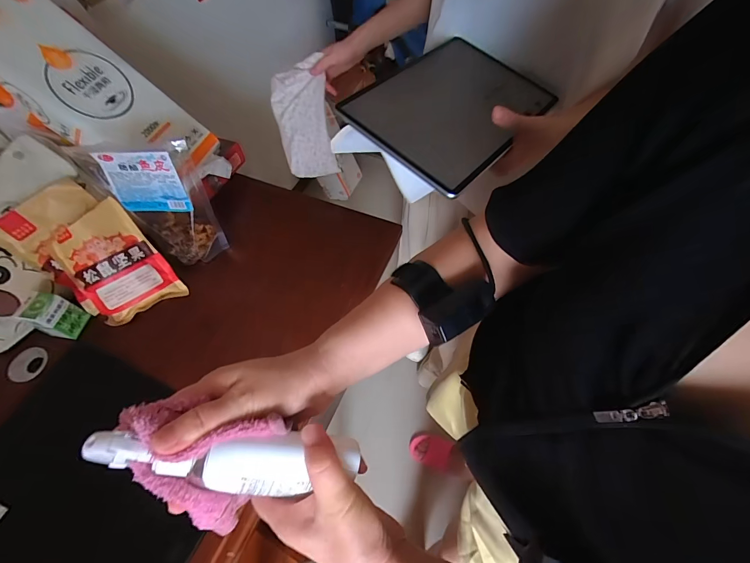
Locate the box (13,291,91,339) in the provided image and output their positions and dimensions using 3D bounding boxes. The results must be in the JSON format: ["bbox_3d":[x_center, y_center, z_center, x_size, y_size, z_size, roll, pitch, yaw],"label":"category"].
[{"bbox_3d":[-0.527,0.056,0.569,0.047,0.079,0.049,9,59,8],"label":"box"}]

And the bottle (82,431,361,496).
[{"bbox_3d":[-0.098,0.125,0.240,0.174,0.031,0.036,9,58,-13],"label":"bottle"}]

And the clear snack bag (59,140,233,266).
[{"bbox_3d":[-0.360,-0.128,0.591,0.159,0.236,0.063,-4,51,-3],"label":"clear snack bag"}]

